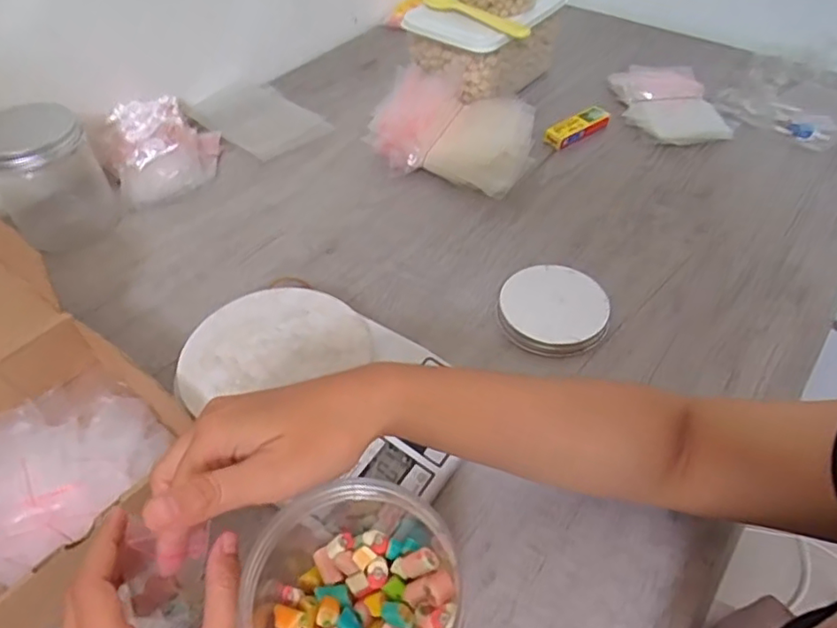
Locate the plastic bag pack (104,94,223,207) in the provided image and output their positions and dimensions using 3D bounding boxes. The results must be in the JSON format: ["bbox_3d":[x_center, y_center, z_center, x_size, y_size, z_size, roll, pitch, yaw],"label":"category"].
[{"bbox_3d":[-0.273,-0.181,0.627,0.116,0.054,0.137,-17,50,-15],"label":"plastic bag pack"}]

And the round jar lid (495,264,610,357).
[{"bbox_3d":[0.112,-0.004,0.489,0.087,0.024,0.085,-1,48,1],"label":"round jar lid"}]

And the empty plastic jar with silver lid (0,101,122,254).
[{"bbox_3d":[-0.337,-0.120,0.543,0.090,0.092,0.079,-30,54,-24],"label":"empty plastic jar with silver lid"}]

